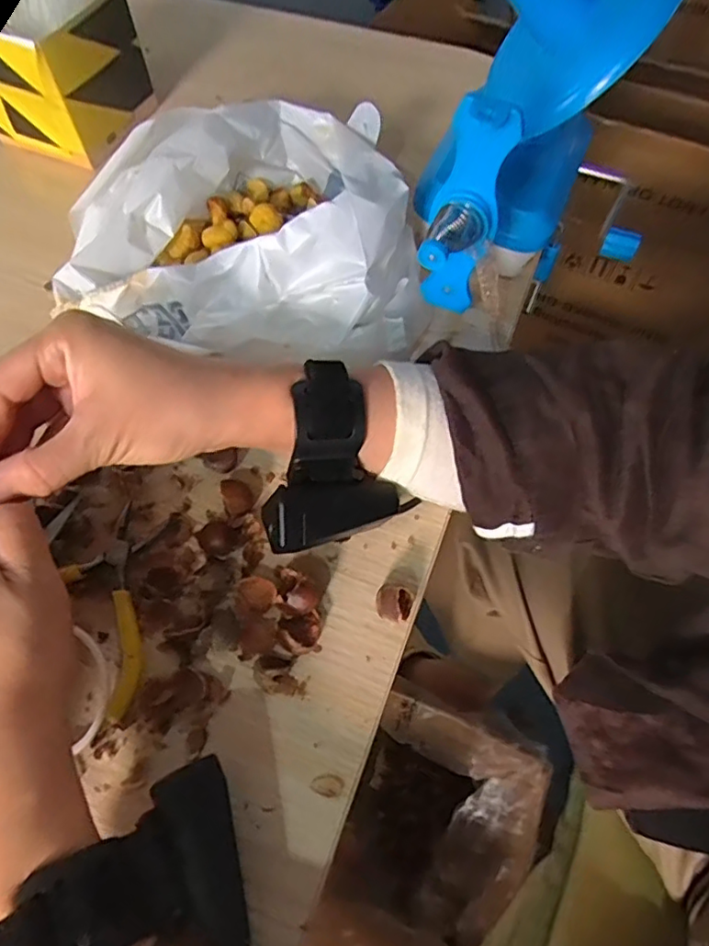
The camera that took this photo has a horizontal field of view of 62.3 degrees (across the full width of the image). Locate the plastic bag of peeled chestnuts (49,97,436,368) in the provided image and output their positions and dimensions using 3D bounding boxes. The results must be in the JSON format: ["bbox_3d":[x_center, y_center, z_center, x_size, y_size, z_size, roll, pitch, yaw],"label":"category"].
[{"bbox_3d":[-0.059,-0.180,0.401,0.237,0.108,0.217,17,63,8],"label":"plastic bag of peeled chestnuts"}]

